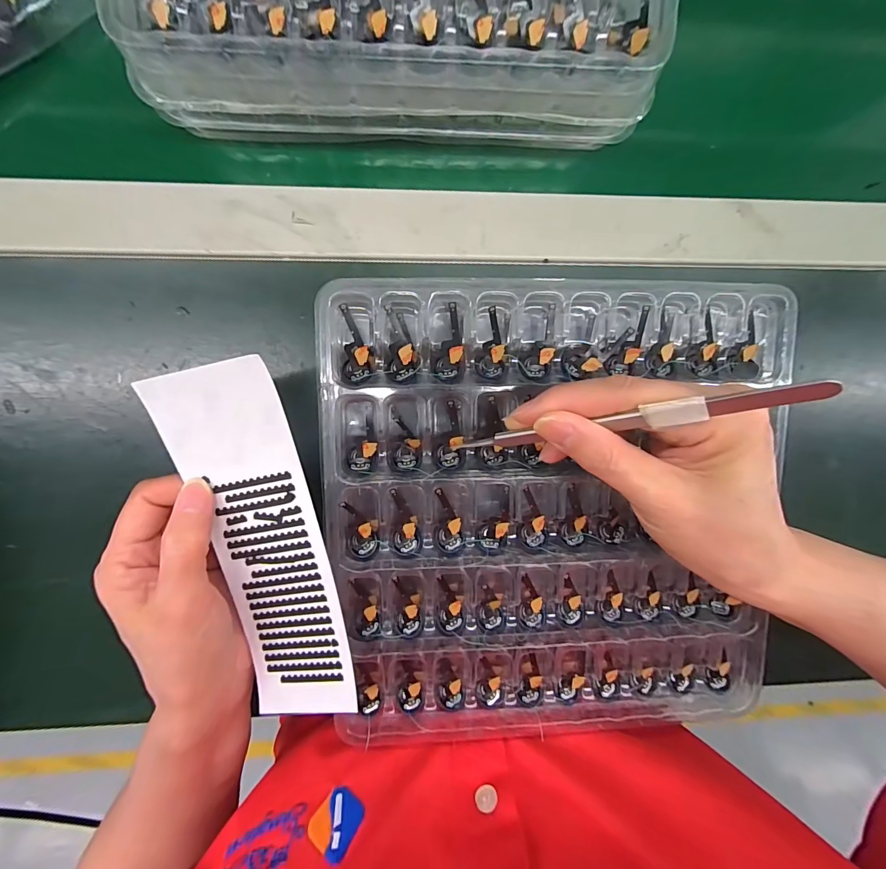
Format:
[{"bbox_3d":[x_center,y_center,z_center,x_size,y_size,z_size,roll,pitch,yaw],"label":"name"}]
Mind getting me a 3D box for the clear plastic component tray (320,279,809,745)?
[{"bbox_3d":[0.064,0.049,0.237,0.247,0.023,0.263,-1,98,-4],"label":"clear plastic component tray"}]

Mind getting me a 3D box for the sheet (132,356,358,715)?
[{"bbox_3d":[-0.093,0.060,0.210,0.059,0.022,0.186,-12,101,-2],"label":"sheet"}]

